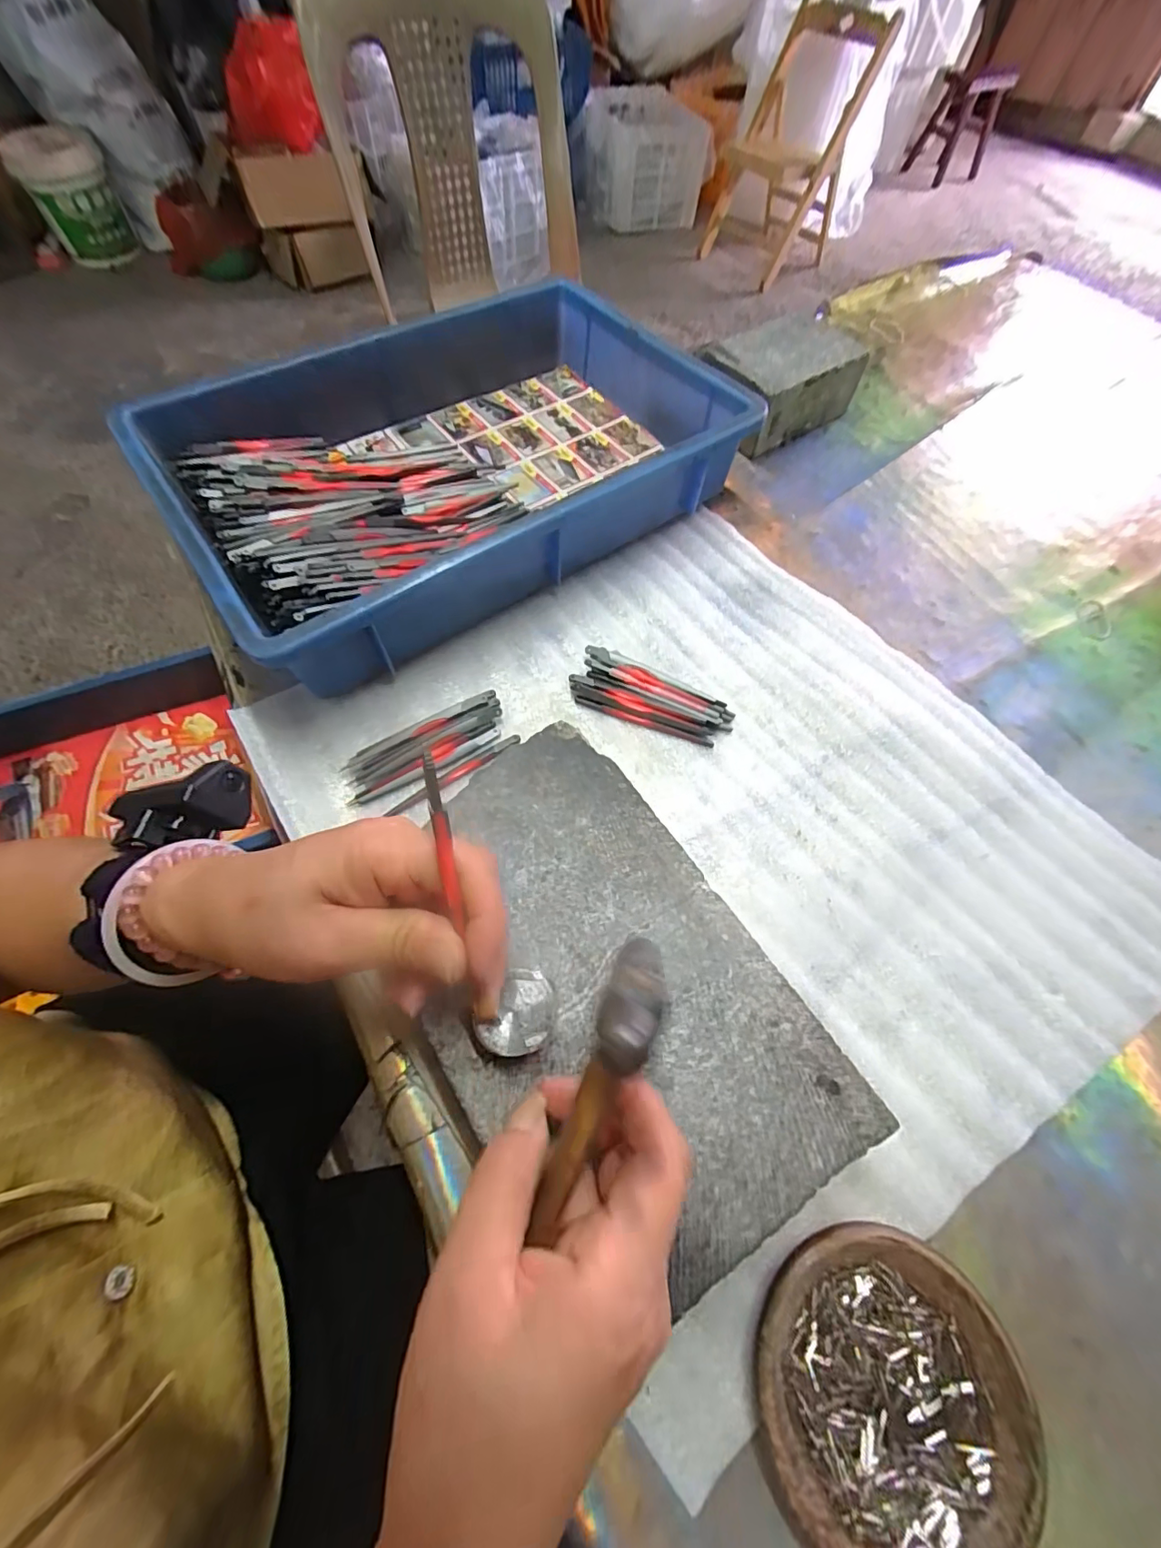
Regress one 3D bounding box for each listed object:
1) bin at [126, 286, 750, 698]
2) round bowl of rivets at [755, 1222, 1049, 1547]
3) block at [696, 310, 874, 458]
[{"bbox_3d":[-0.106,-0.275,0.440,0.428,0.078,0.308,-33,70,-18],"label":"bin"},{"bbox_3d":[0.131,0.265,0.224,0.112,0.018,0.110,1,63,-3],"label":"round bowl of rivets"},{"bbox_3d":[0.200,-0.398,0.531,0.166,0.062,0.100,-35,70,-19],"label":"block"}]

